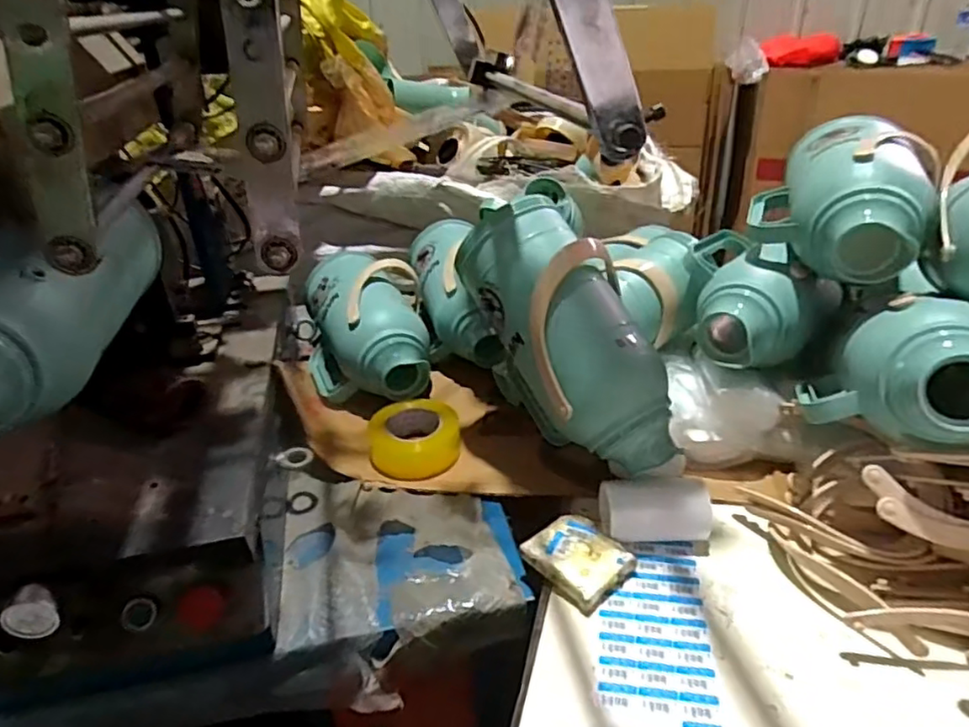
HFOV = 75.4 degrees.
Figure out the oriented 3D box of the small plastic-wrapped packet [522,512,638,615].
[{"bbox_3d":[0.104,0.214,0.691,0.088,0.031,0.097,-25,37,-33],"label":"small plastic-wrapped packet"}]

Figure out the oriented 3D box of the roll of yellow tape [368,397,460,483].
[{"bbox_3d":[-0.098,0.106,0.888,0.121,0.065,0.121,-2,30,1],"label":"roll of yellow tape"}]

